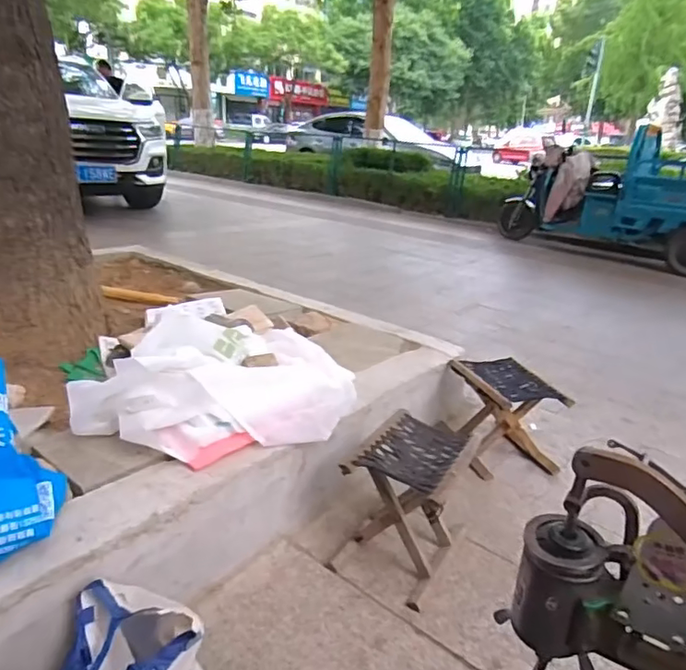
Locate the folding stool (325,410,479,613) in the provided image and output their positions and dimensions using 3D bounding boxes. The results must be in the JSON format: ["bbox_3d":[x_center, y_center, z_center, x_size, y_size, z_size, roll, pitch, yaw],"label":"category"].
[{"bbox_3d":[0.148,0.394,1.261,0.234,0.286,0.289,15,24,28],"label":"folding stool"}]

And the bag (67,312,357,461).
[{"bbox_3d":[-0.300,0.108,1.314,0.644,0.219,0.389,-3,22,-18],"label":"bag"}]

